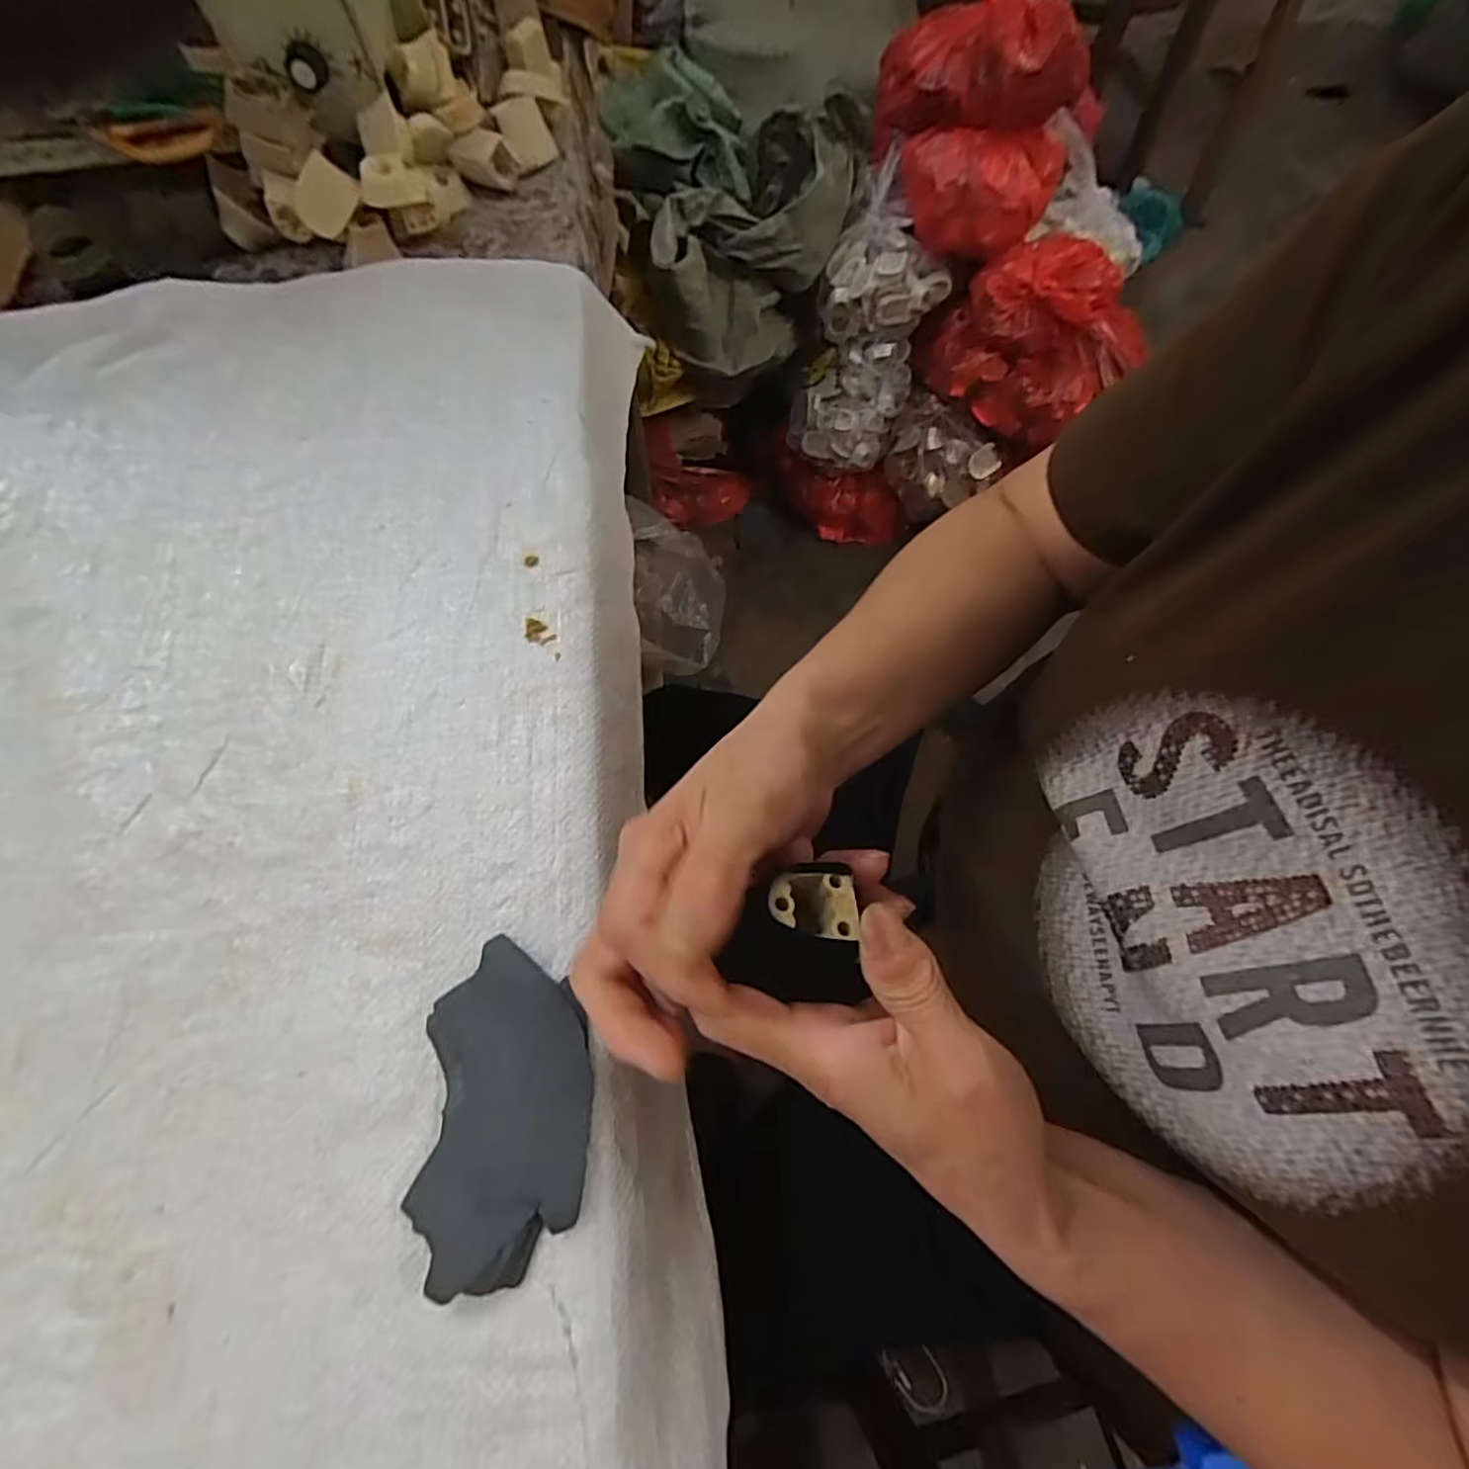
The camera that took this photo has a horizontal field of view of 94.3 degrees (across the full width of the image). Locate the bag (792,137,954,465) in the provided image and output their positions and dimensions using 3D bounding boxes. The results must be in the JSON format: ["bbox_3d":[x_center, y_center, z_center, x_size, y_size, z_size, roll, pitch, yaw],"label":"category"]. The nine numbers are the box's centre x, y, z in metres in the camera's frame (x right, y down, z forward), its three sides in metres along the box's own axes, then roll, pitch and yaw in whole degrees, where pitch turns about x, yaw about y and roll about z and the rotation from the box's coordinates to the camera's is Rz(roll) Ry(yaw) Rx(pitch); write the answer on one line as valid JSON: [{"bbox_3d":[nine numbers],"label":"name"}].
[{"bbox_3d":[0.221,-0.658,1.087,0.193,0.433,0.116,16,27,9],"label":"bag"}]

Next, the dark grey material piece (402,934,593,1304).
[{"bbox_3d":[-0.102,0.162,0.301,0.071,0.015,0.130,-5,67,0],"label":"dark grey material piece"}]

